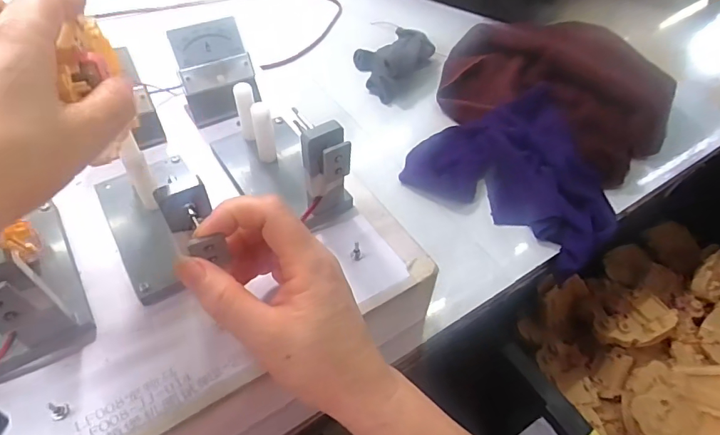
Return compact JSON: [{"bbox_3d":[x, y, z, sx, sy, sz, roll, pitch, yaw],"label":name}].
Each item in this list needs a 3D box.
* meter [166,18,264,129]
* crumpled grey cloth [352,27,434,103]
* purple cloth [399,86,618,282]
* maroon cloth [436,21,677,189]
[{"bbox_3d":[-0.128,-0.129,0.408,0.063,0.067,0.046,-21,55,-18],"label":"meter"},{"bbox_3d":[0.039,-0.209,0.589,0.092,0.045,0.114,33,57,23],"label":"crumpled grey cloth"},{"bbox_3d":[0.173,-0.058,0.479,0.198,0.041,0.182,33,57,22],"label":"purple cloth"},{"bbox_3d":[0.227,-0.164,0.543,0.260,0.055,0.194,29,56,20],"label":"maroon cloth"}]

